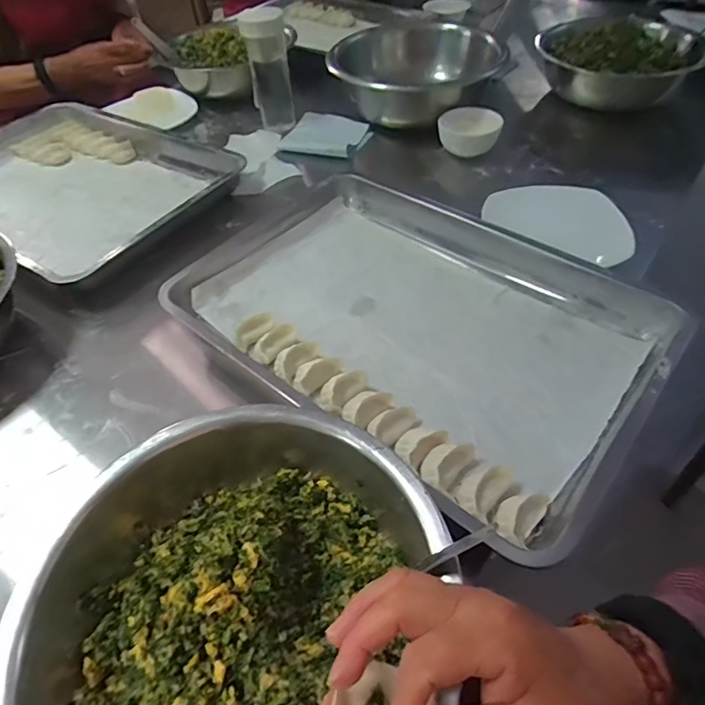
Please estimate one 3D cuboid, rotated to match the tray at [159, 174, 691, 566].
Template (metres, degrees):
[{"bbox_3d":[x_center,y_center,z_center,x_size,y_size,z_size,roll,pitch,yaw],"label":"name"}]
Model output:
[{"bbox_3d":[0.070,-0.039,0.558,0.490,0.065,0.348,31,59,28],"label":"tray"}]

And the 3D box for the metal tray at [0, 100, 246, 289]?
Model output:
[{"bbox_3d":[-0.479,-0.292,0.812,0.567,0.048,0.349,25,56,25],"label":"metal tray"}]

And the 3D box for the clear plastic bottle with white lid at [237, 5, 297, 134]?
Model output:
[{"bbox_3d":[-0.141,-0.485,0.851,0.071,0.182,0.070,-10,49,-3],"label":"clear plastic bottle with white lid"}]

